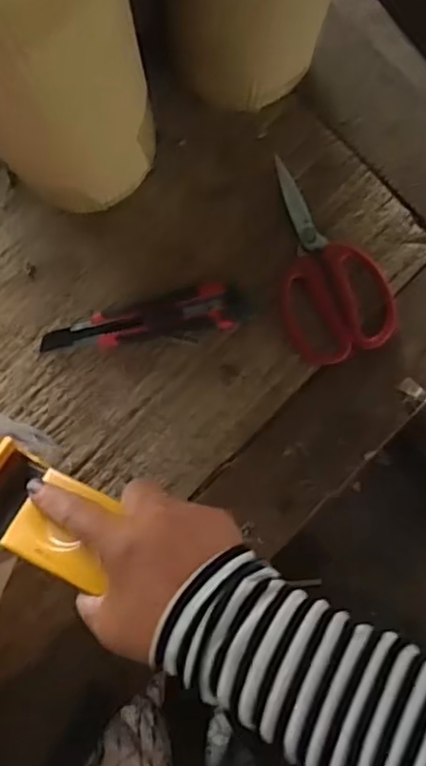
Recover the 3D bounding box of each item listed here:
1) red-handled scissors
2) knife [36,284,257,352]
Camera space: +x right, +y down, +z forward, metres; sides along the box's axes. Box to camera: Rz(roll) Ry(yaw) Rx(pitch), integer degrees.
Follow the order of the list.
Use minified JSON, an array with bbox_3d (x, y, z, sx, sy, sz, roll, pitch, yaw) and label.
[{"bbox_3d":[0.096,-0.111,0.609,0.096,0.016,0.183,-22,88,-3],"label":"red-handled scissors"},{"bbox_3d":[-0.061,-0.058,0.600,0.185,0.013,0.039,-9,87,-2],"label":"knife"}]

